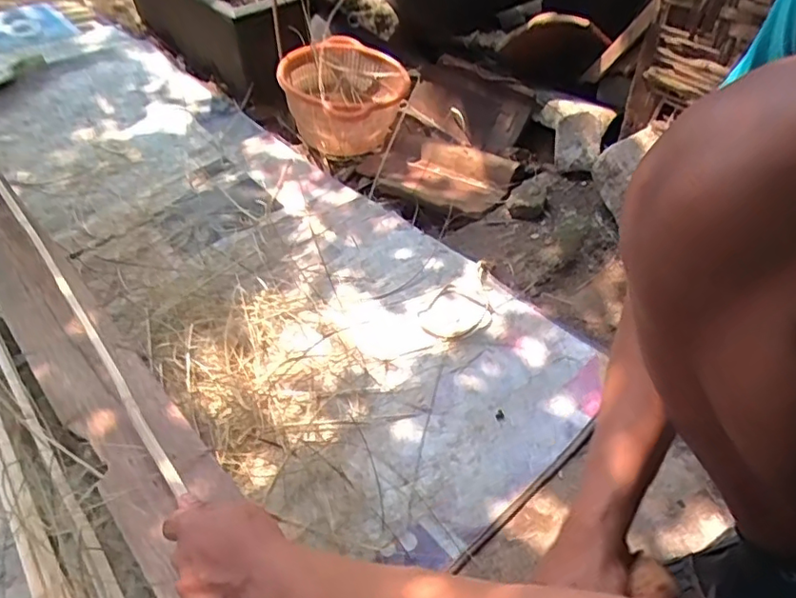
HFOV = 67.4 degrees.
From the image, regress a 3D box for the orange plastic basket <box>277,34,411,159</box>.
[{"bbox_3d":[-0.102,-0.401,1.210,0.237,0.151,0.274,-3,46,-3],"label":"orange plastic basket"}]

